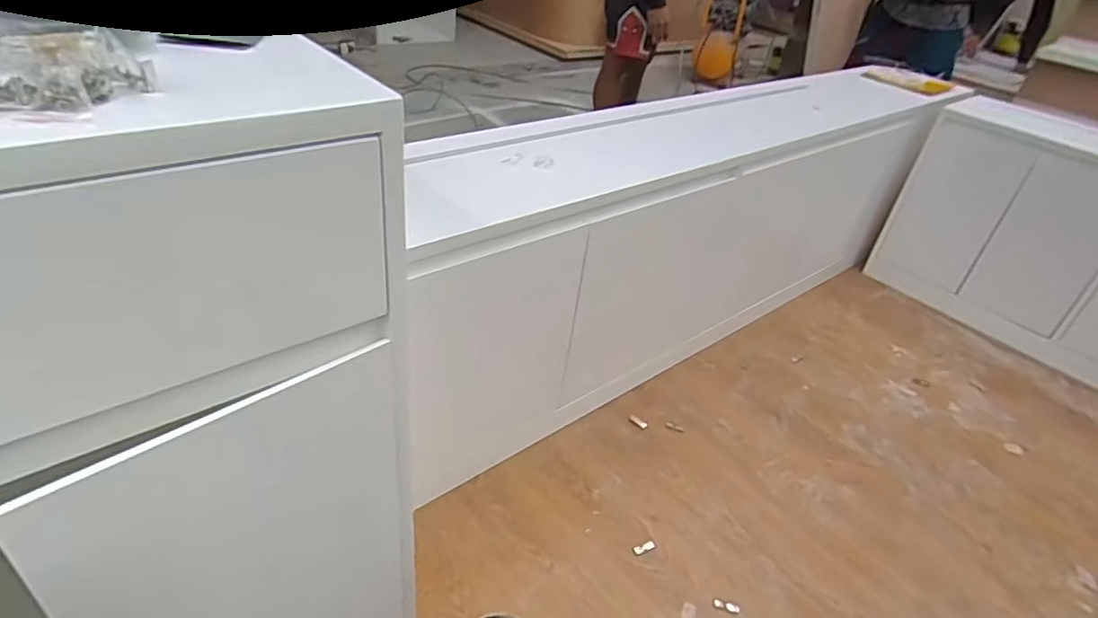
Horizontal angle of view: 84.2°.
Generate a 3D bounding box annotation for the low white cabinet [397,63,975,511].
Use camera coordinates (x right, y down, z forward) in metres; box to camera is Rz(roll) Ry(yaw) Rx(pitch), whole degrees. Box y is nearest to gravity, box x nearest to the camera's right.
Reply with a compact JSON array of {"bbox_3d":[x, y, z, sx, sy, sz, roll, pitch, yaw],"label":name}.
[{"bbox_3d":[0.341,-0.208,1.526,1.711,0.605,0.368,-19,43,-33],"label":"low white cabinet"}]

